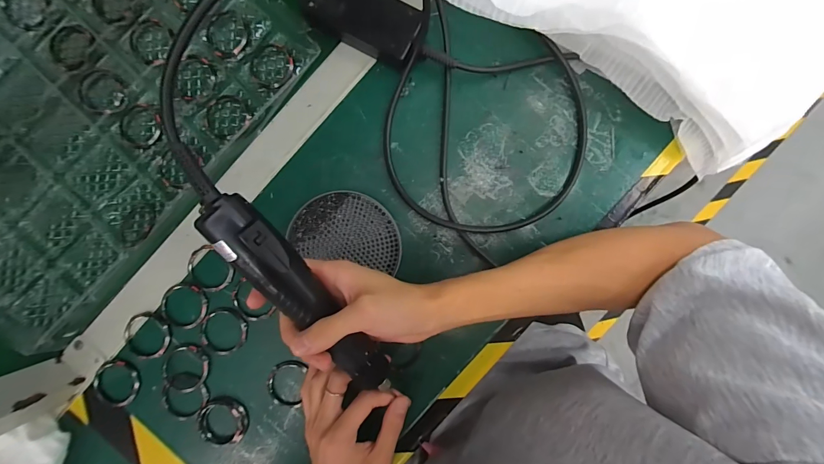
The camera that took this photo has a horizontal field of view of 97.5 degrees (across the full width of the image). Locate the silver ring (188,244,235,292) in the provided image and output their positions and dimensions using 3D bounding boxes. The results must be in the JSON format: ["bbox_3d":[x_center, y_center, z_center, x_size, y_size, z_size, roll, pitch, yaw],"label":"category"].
[{"bbox_3d":[-0.209,0.038,0.377,0.049,0.006,0.048,1,97,6],"label":"silver ring"}]

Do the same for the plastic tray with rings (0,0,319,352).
[{"bbox_3d":[-0.362,-0.129,0.390,0.322,0.046,0.461,43,92,1],"label":"plastic tray with rings"}]

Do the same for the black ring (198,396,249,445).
[{"bbox_3d":[-0.197,0.197,0.374,0.051,0.009,0.043,14,91,2],"label":"black ring"}]

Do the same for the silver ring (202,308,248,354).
[{"bbox_3d":[-0.195,0.103,0.375,0.047,0.005,0.049,0,91,2],"label":"silver ring"}]

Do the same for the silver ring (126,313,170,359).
[{"bbox_3d":[-0.279,0.109,0.381,0.048,0.010,0.048,0,88,3],"label":"silver ring"}]

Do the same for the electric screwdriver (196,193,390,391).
[{"bbox_3d":[-0.081,0.060,0.286,0.040,0.030,0.209,-33,116,2],"label":"electric screwdriver"}]

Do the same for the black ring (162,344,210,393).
[{"bbox_3d":[-0.234,0.142,0.376,0.046,0.008,0.049,0,91,2],"label":"black ring"}]

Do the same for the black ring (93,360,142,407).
[{"bbox_3d":[-0.311,0.159,0.380,0.048,0.013,0.044,1,87,-10],"label":"black ring"}]

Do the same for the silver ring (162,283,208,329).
[{"bbox_3d":[-0.237,0.078,0.376,0.049,0.004,0.047,0,91,2],"label":"silver ring"}]

